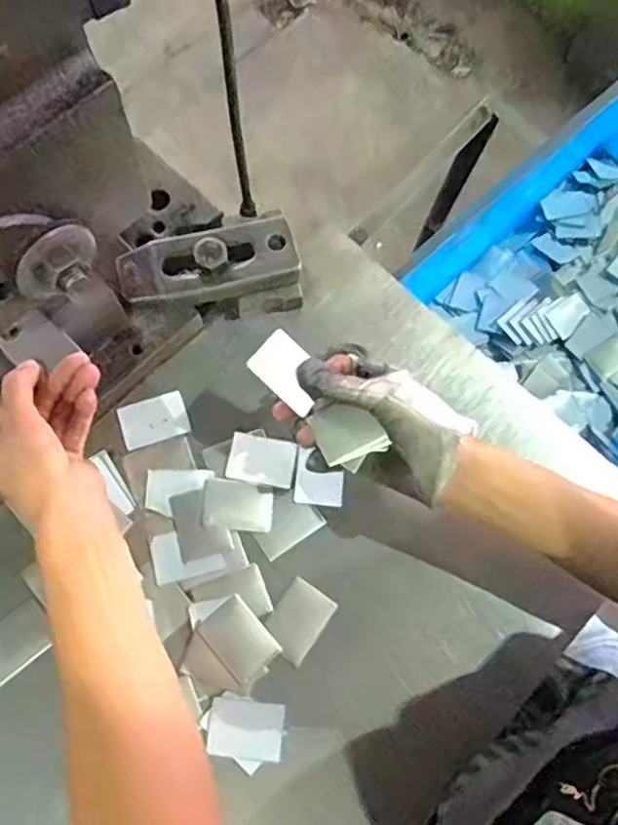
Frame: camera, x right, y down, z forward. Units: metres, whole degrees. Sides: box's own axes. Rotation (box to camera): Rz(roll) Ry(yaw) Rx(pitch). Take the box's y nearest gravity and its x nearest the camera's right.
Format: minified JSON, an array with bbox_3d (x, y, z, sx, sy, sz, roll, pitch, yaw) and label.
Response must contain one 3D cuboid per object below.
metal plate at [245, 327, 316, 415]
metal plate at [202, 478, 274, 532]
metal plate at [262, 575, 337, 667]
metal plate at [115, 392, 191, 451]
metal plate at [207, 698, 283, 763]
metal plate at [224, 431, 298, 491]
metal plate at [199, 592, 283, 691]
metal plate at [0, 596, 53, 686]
[{"bbox_3d":[-0.012,-0.027,0.394,0.046,0.004,0.034,43,67,-7],"label":"metal plate"},{"bbox_3d":[-0.051,0.066,0.448,0.049,0.004,0.031,10,73,1],"label":"metal plate"},{"bbox_3d":[-0.008,0.141,0.429,0.035,0.004,0.048,35,75,8],"label":"metal plate"},{"bbox_3d":[-0.115,0.005,0.467,0.048,0.004,0.034,-19,75,-7],"label":"metal plate"},{"bbox_3d":[-0.040,0.205,0.407,0.046,0.004,0.035,5,73,-1],"label":"metal plate"},{"bbox_3d":[-0.034,0.035,0.458,0.048,0.004,0.034,12,73,1],"label":"metal plate"},{"bbox_3d":[-0.046,0.152,0.422,0.035,0.004,0.050,-40,79,-12],"label":"metal plate"},{"bbox_3d":[-0.198,0.154,0.426,0.046,0.006,0.036,-40,79,-12],"label":"metal plate"}]

